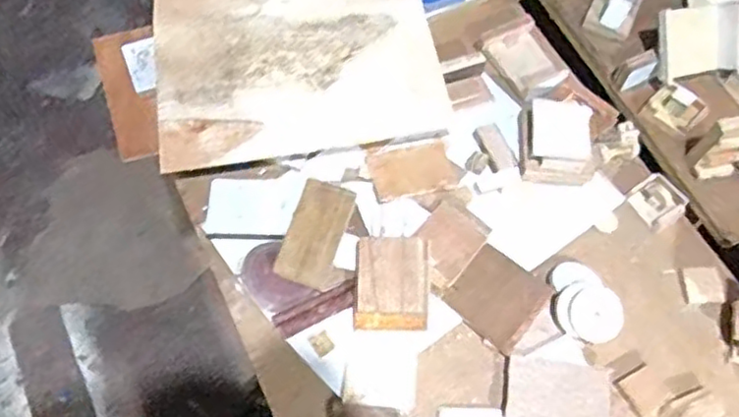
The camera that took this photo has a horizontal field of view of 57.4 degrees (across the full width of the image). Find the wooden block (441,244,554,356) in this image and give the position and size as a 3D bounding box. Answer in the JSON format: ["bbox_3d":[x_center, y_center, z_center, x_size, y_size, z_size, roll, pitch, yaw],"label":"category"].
[{"bbox_3d":[0.139,0.096,0.733,0.093,0.012,0.086,39,69,18],"label":"wooden block"}]

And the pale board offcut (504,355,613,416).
[{"bbox_3d":[0.191,0.190,0.680,0.102,0.010,0.071,8,62,4],"label":"pale board offcut"}]

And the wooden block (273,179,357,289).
[{"bbox_3d":[-0.058,0.024,0.736,0.056,0.017,0.116,19,67,2],"label":"wooden block"}]

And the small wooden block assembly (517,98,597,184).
[{"bbox_3d":[0.219,-0.076,0.798,0.085,0.059,0.093,3,62,2],"label":"small wooden block assembly"}]

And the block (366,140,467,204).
[{"bbox_3d":[0.054,-0.046,0.796,0.106,0.012,0.068,-11,62,-6],"label":"block"}]

